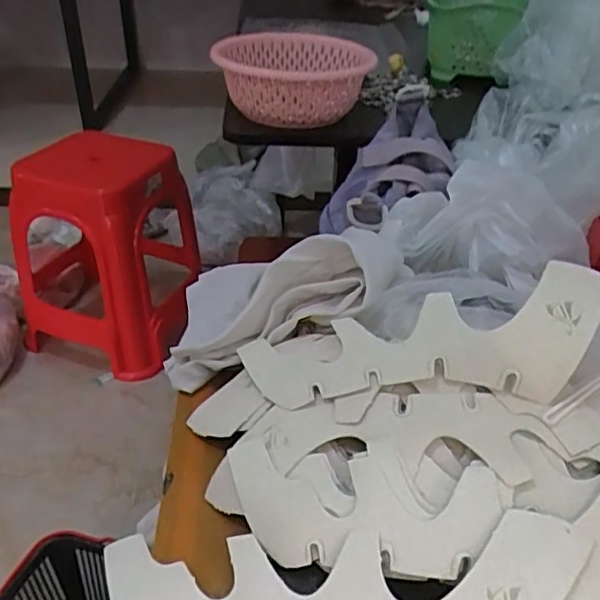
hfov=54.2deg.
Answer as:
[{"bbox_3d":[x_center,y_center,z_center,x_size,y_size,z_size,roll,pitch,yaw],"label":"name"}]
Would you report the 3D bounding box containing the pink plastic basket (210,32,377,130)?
[{"bbox_3d":[-0.017,-0.329,0.861,0.206,0.094,0.267,-4,36,-11],"label":"pink plastic basket"}]

